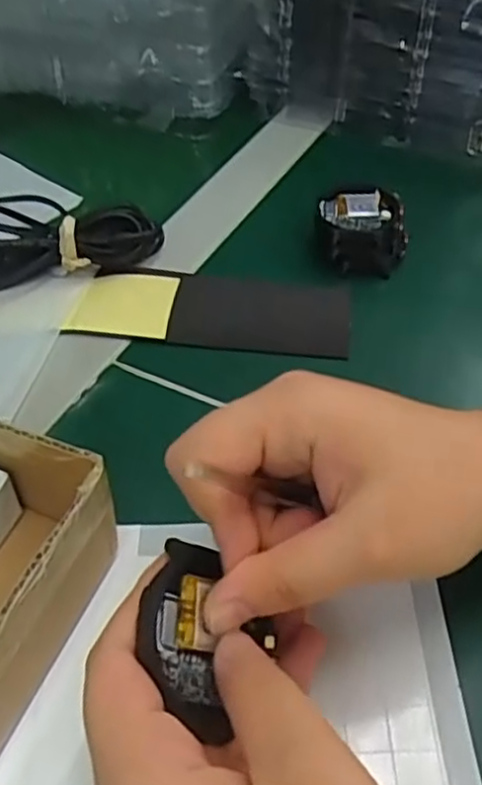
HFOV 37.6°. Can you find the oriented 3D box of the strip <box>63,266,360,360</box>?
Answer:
[{"bbox_3d":[-0.015,-0.048,0.389,0.149,0.007,0.064,6,44,3],"label":"strip"}]

